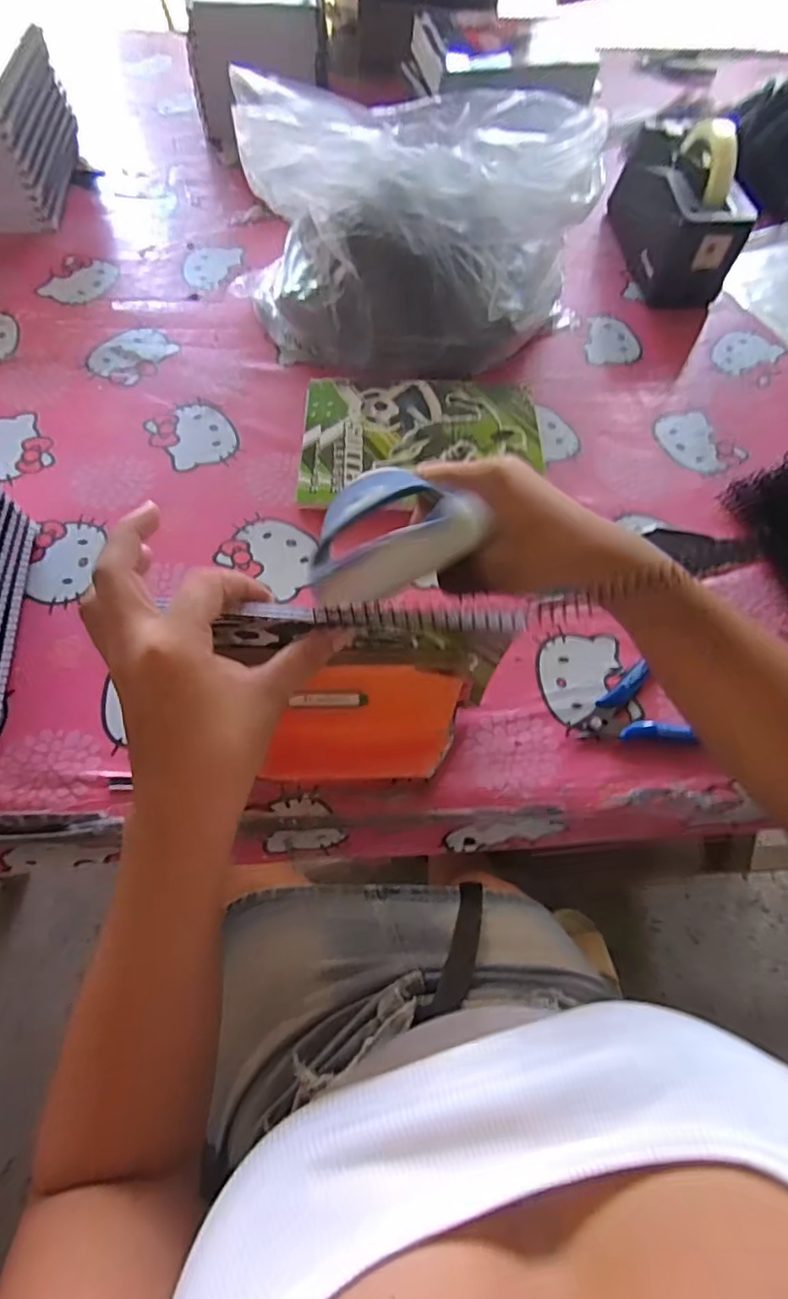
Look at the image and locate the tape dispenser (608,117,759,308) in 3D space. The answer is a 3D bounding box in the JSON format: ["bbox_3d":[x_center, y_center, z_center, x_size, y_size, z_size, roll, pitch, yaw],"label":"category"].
[{"bbox_3d":[0.307,-0.490,0.645,0.078,0.122,0.210,-4,64,-5],"label":"tape dispenser"}]

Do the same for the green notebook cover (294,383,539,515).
[{"bbox_3d":[0.025,-0.187,0.538,0.214,0.019,0.144,-3,63,-4],"label":"green notebook cover"}]

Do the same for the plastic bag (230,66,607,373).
[{"bbox_3d":[0.025,-0.419,0.577,0.299,0.165,0.266,14,63,4],"label":"plastic bag"}]

